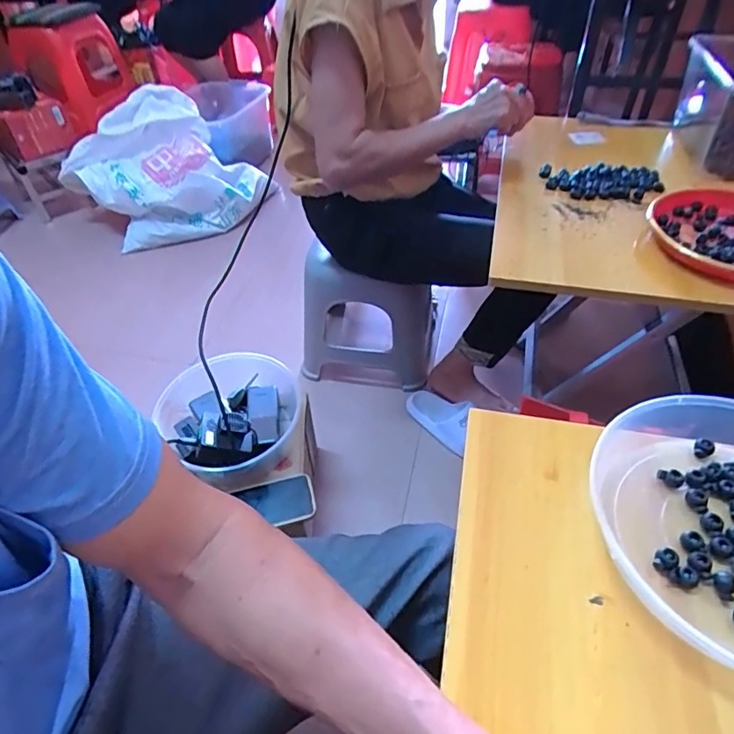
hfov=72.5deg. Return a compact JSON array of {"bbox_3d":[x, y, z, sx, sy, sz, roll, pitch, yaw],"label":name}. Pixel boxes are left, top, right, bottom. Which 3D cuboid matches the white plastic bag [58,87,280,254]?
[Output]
[{"bbox_3d":[-0.670,-0.681,1.726,0.654,0.351,0.388,-25,49,-20],"label":"white plastic bag"}]

